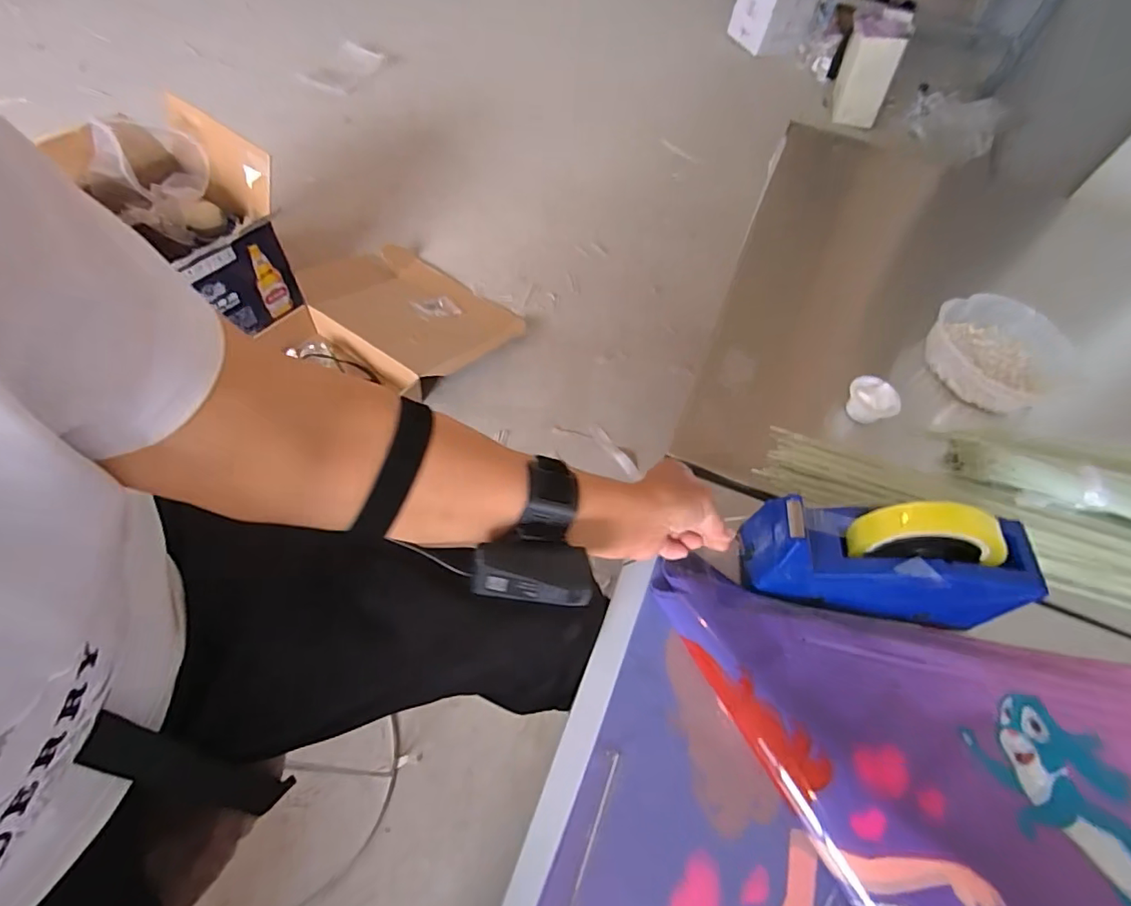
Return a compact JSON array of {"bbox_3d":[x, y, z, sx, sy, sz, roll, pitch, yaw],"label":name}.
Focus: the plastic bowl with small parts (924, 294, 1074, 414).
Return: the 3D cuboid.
[{"bbox_3d":[0.526,-0.126,0.634,0.153,0.045,0.146,3,58,-5],"label":"plastic bowl with small parts"}]

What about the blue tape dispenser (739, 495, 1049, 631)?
[{"bbox_3d":[0.266,0.086,0.429,0.204,0.121,0.071,10,57,1],"label":"blue tape dispenser"}]

